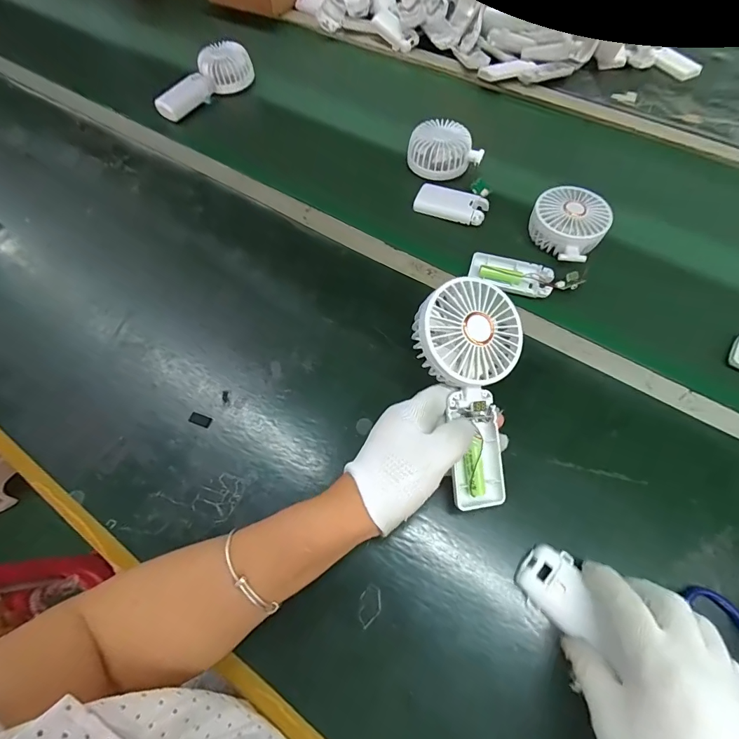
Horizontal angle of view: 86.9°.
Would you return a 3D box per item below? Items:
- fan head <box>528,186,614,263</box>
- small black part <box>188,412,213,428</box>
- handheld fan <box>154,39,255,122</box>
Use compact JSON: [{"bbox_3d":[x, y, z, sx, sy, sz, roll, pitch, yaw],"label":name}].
[{"bbox_3d":[0.242,-0.178,0.477,0.086,0.034,0.091,37,70,19],"label":"fan head"},{"bbox_3d":[-0.175,0.051,0.401,0.023,0.004,0.011,15,64,10],"label":"small black part"},{"bbox_3d":[-0.283,-0.487,0.659,0.051,0.064,0.185,41,70,21],"label":"handheld fan"}]

